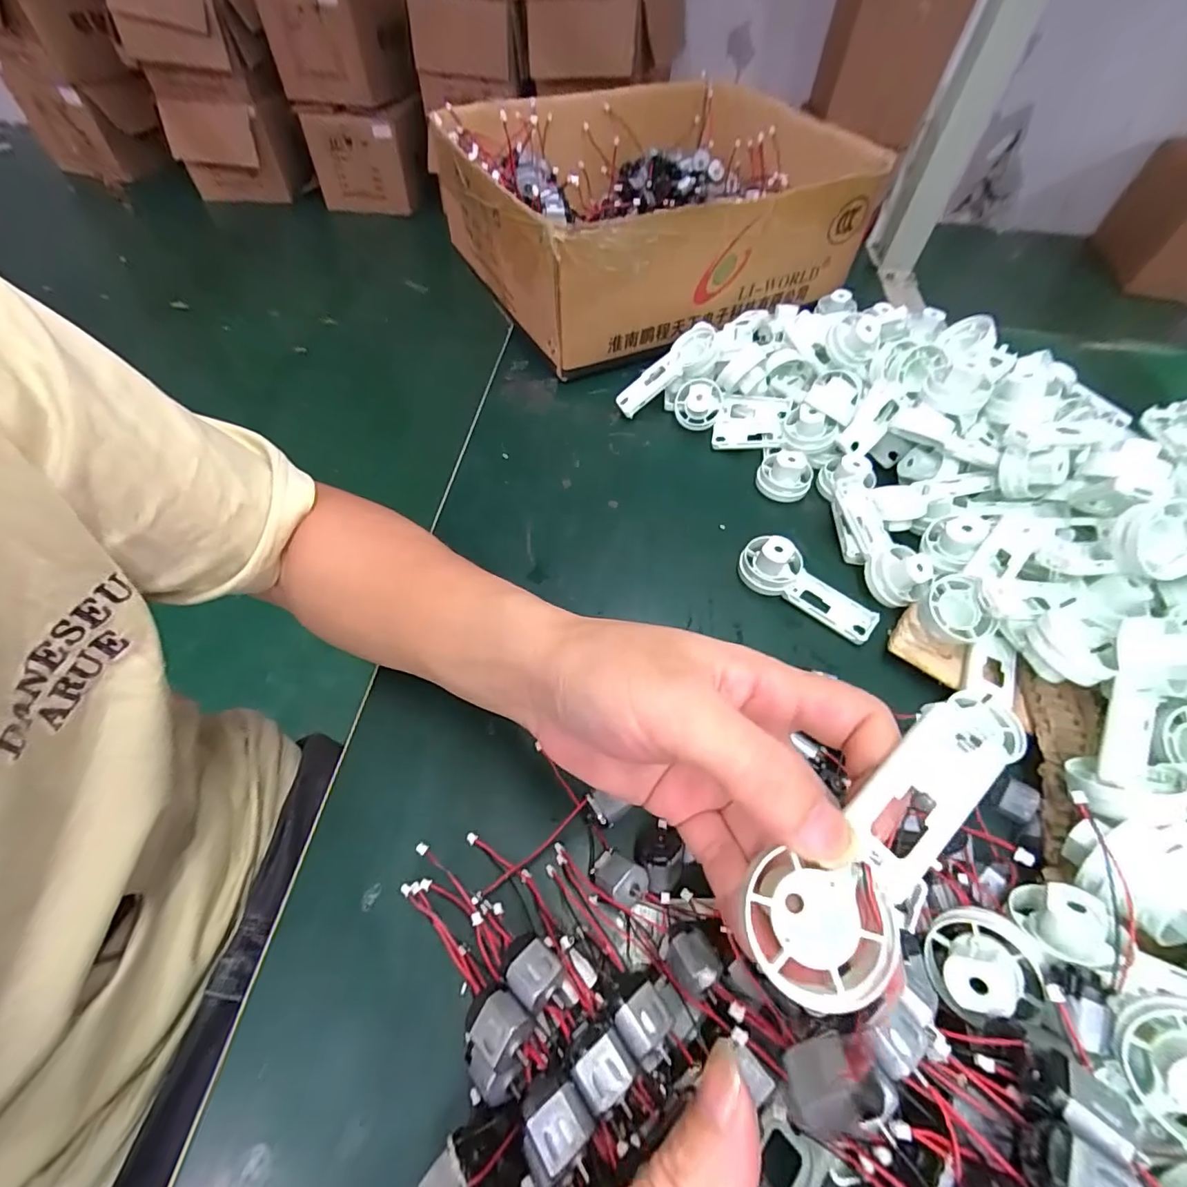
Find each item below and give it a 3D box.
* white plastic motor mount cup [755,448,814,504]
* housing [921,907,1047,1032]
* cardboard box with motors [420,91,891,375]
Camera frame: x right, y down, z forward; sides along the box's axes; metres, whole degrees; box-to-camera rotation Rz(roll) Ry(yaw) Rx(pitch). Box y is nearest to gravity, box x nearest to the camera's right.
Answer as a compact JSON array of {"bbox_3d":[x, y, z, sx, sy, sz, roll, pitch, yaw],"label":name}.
[{"bbox_3d":[0.146,-0.094,0.390,0.042,0.025,0.035,28,60,19],"label":"white plastic motor mount cup"},{"bbox_3d":[0.153,0.146,0.201,0.037,0.023,0.036,-26,19,6],"label":"housing"},{"bbox_3d":[0.055,-0.398,0.536,0.369,0.128,0.311,-24,60,-18],"label":"cardboard box with motors"}]

